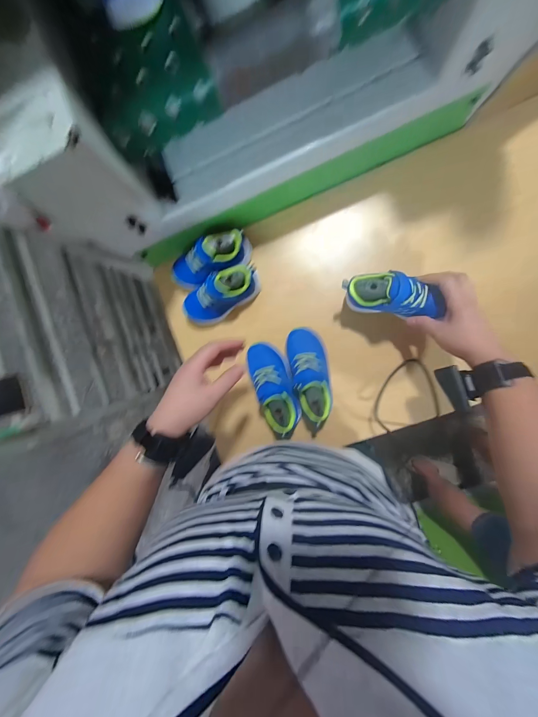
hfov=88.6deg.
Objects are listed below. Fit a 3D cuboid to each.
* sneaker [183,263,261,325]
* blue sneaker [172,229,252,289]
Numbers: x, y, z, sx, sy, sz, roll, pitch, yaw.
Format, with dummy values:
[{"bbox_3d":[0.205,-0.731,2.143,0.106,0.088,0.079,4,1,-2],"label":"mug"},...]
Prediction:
[{"bbox_3d":[-0.090,-0.117,0.515,0.157,0.078,0.064,-27,89,8],"label":"sneaker"},{"bbox_3d":[-0.114,-0.184,0.514,0.159,0.072,0.057,-23,90,8],"label":"blue sneaker"}]

